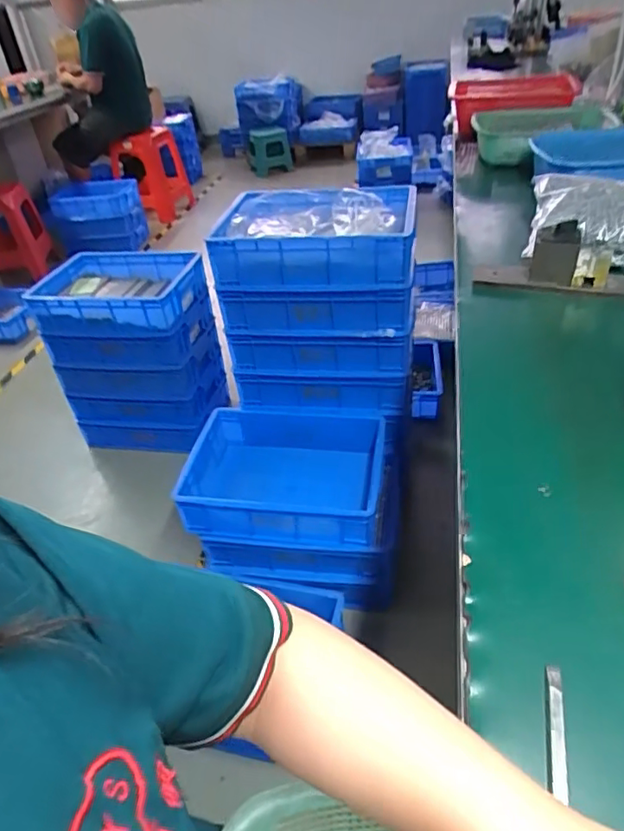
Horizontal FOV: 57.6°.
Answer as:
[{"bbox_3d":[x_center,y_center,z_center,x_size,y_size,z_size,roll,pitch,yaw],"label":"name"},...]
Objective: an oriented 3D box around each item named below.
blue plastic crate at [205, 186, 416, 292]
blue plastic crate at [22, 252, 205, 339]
[{"bbox_3d":[0.012,-0.385,1.200,0.399,0.133,0.297,4,38,13],"label":"blue plastic crate"},{"bbox_3d":[-0.535,-0.340,1.572,0.426,0.116,0.298,4,38,13],"label":"blue plastic crate"}]

